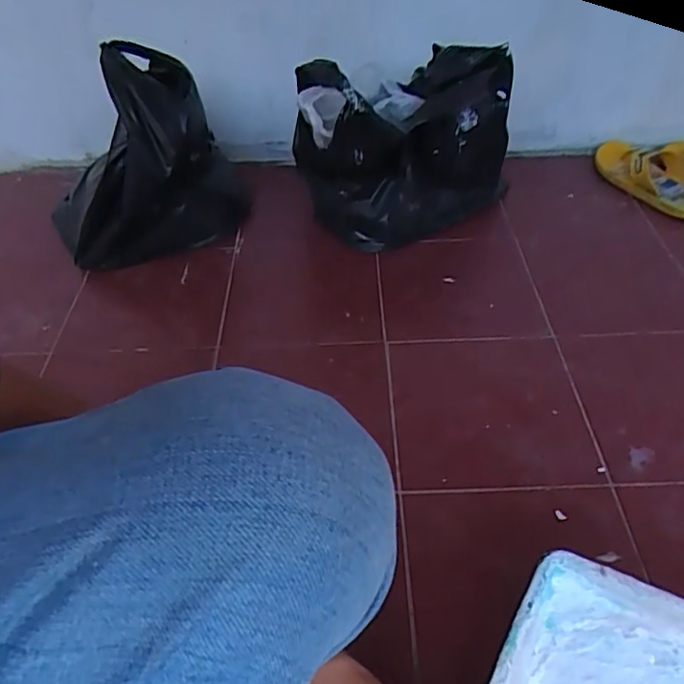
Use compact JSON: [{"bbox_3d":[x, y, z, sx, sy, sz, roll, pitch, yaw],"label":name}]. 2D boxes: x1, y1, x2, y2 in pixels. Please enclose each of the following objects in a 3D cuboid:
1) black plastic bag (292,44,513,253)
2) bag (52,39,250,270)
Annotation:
[{"bbox_3d":[0.092,-0.254,0.777,0.282,0.230,0.120,-23,50,-20],"label":"black plastic bag"},{"bbox_3d":[-0.280,-0.253,0.800,0.281,0.245,0.162,-9,47,-8],"label":"bag"}]

